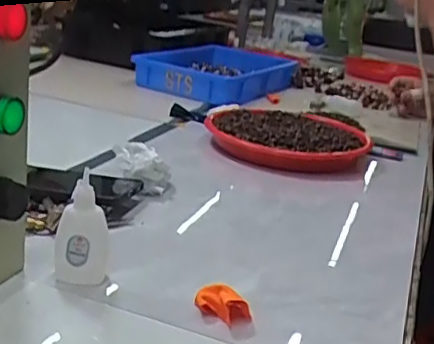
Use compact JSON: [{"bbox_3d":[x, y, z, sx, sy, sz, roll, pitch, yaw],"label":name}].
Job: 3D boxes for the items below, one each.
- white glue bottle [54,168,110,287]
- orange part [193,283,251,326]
[{"bbox_3d":[-0.109,0.048,0.489,0.042,0.087,0.025,2,19,-17],"label":"white glue bottle"},{"bbox_3d":[0.004,0.104,0.472,0.044,0.023,0.019,14,20,20],"label":"orange part"}]

